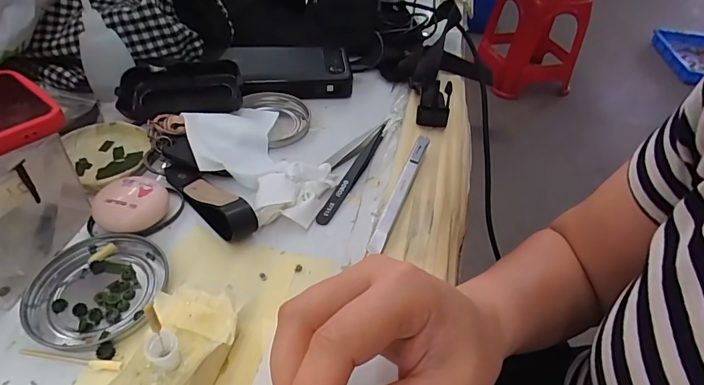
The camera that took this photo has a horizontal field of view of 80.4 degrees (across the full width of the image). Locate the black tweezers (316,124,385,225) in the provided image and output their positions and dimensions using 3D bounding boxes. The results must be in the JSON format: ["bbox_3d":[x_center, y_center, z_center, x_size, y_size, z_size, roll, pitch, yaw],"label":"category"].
[{"bbox_3d":[0.003,-0.017,0.351,0.011,0.006,0.121,33,51,1],"label":"black tweezers"}]

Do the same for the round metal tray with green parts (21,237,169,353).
[{"bbox_3d":[-0.160,0.059,0.261,0.077,0.008,0.076,2,44,-2],"label":"round metal tray with green parts"}]

